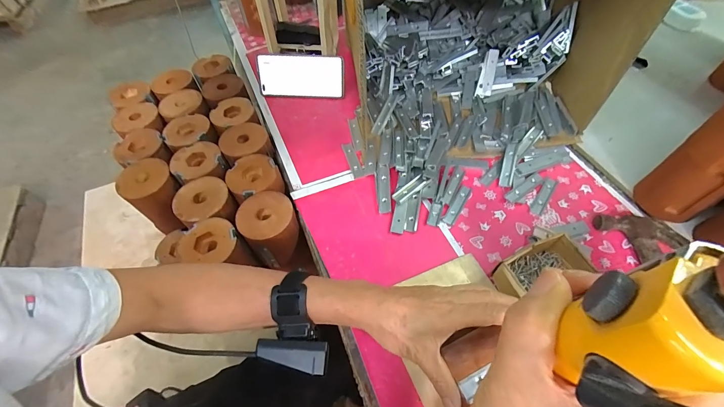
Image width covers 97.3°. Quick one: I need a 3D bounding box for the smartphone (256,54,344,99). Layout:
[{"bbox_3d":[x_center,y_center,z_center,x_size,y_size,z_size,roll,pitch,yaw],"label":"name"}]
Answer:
[{"bbox_3d":[-0.115,-0.237,0.597,0.161,0.077,0.011,3,31,2],"label":"smartphone"}]

